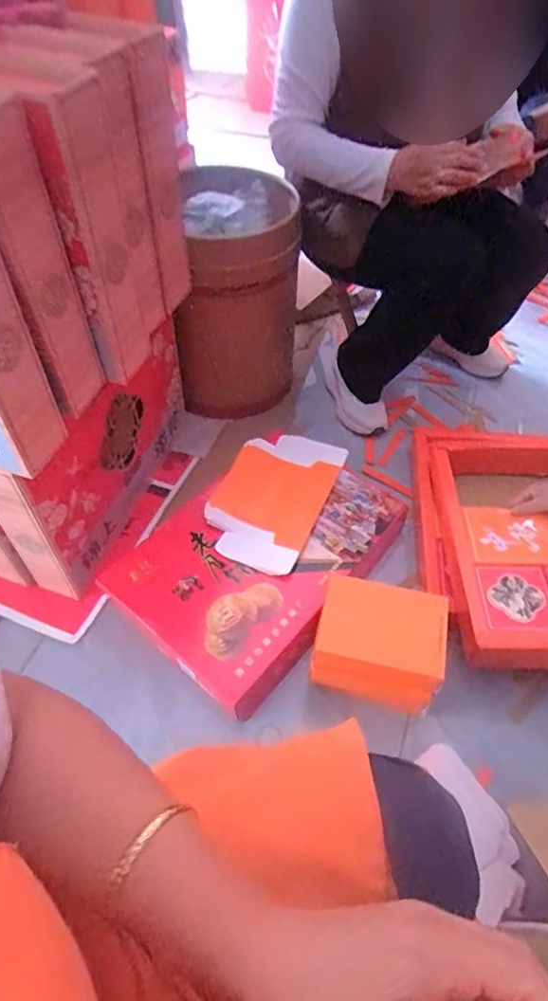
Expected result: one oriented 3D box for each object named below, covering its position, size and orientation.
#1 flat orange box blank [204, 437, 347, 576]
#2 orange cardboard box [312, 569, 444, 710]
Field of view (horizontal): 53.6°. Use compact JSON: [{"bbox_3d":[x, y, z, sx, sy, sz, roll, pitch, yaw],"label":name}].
[{"bbox_3d":[-0.004,-0.014,1.025,0.197,0.037,0.318,20,54,15],"label":"flat orange box blank"},{"bbox_3d":[0.149,0.205,0.784,0.172,0.119,0.147,12,53,9],"label":"orange cardboard box"}]

